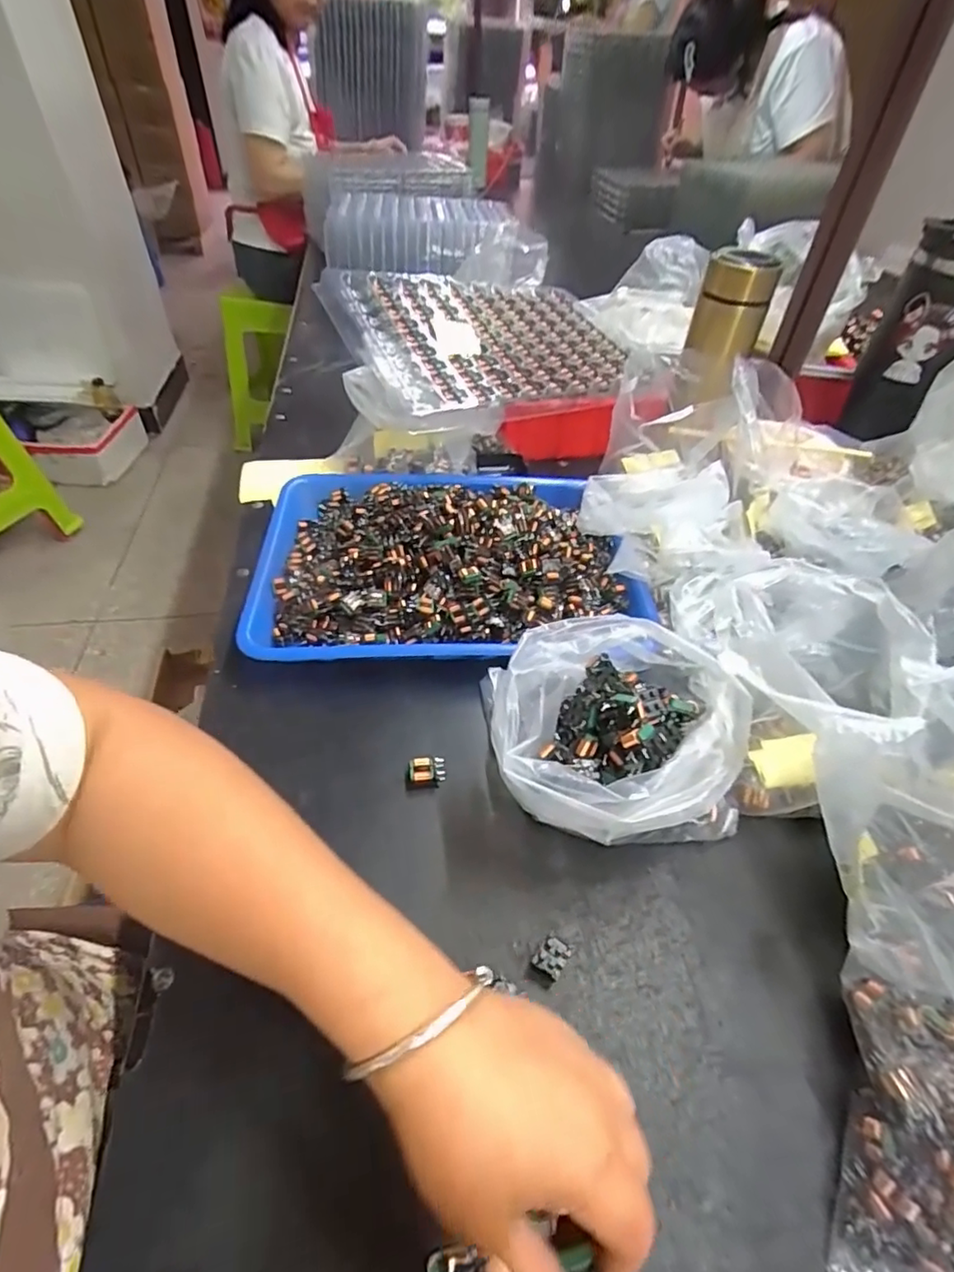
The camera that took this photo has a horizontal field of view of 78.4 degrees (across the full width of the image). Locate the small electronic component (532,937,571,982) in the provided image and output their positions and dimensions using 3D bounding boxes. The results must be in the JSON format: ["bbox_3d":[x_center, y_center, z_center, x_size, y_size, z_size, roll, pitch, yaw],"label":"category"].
[{"bbox_3d":[0.040,0.177,0.320,0.015,0.014,0.018,27,50,20],"label":"small electronic component"}]

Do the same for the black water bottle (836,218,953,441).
[{"bbox_3d":[0.480,-0.317,0.633,0.070,0.205,0.080,-4,47,-8],"label":"black water bottle"}]

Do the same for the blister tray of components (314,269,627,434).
[{"bbox_3d":[0.017,-0.330,0.663,0.320,0.031,0.233,-15,63,-25],"label":"blister tray of components"}]

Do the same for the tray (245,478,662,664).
[{"bbox_3d":[-0.025,-0.080,0.518,0.330,0.065,0.240,-1,46,-5],"label":"tray"}]

